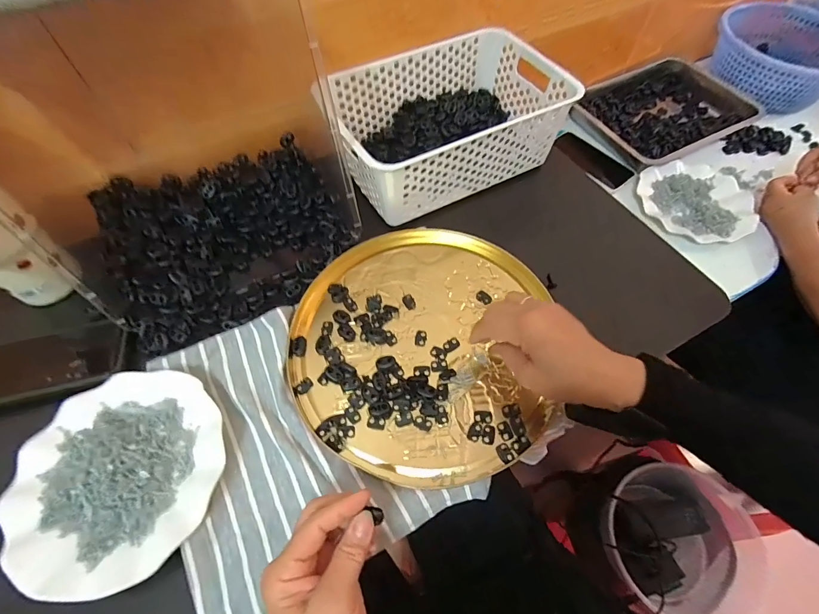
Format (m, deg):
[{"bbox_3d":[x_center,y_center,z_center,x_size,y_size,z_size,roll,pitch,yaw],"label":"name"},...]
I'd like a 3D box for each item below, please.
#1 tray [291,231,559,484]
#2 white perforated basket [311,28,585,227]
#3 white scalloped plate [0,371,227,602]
[{"bbox_3d":[0.007,0.034,0.424,0.271,0.012,0.286,1,61,-1],"label":"tray"},{"bbox_3d":[0.047,-0.263,0.539,0.301,0.099,0.204,-25,63,-14],"label":"white perforated basket"},{"bbox_3d":[-0.263,0.151,0.351,0.173,0.016,0.177,0,60,0],"label":"white scalloped plate"}]

